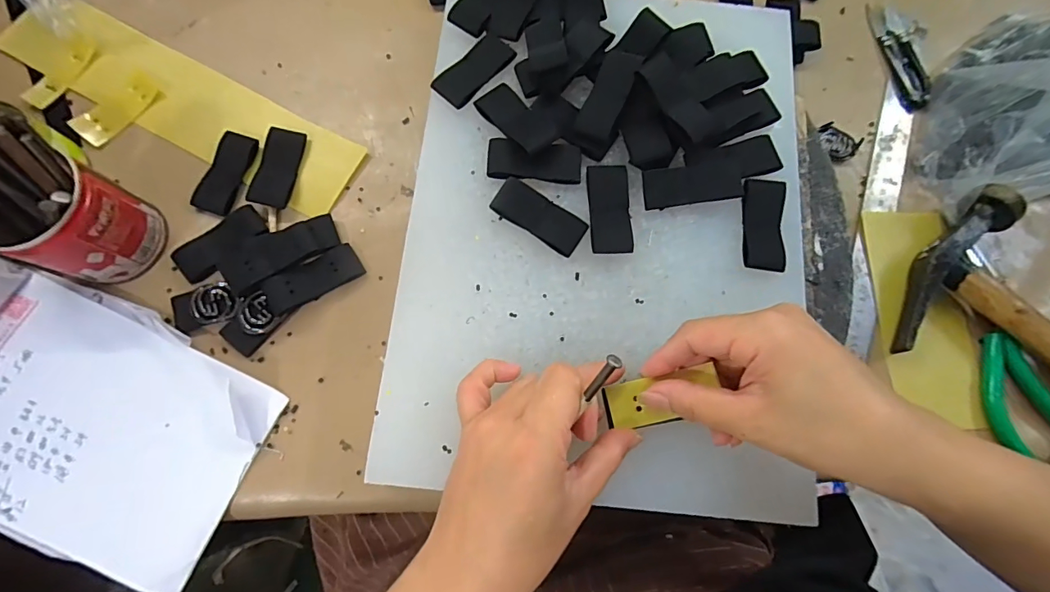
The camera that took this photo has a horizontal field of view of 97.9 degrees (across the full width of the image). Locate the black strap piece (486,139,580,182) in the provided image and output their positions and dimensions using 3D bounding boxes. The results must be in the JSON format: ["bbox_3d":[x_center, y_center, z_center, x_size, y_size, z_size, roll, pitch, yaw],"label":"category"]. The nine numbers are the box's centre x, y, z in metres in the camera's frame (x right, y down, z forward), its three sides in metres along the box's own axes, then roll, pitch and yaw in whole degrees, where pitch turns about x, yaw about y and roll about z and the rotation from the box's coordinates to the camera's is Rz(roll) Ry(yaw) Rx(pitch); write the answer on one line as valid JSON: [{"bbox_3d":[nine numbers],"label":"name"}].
[{"bbox_3d":[0.007,-0.089,0.301,0.061,0.004,0.027,5,76,0],"label":"black strap piece"}]

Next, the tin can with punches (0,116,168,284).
[{"bbox_3d":[-0.280,-0.050,0.275,0.068,0.081,0.063,0,76,-2],"label":"tin can with punches"}]

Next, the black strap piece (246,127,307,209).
[{"bbox_3d":[-0.180,-0.094,0.333,0.026,0.006,0.060,10,76,1],"label":"black strap piece"}]

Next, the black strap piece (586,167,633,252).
[{"bbox_3d":[0.054,-0.056,0.295,0.026,0.007,0.060,-2,76,-2],"label":"black strap piece"}]

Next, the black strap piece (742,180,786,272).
[{"bbox_3d":[0.155,-0.046,0.296,0.027,0.005,0.060,7,77,-2],"label":"black strap piece"}]

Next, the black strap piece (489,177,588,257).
[{"bbox_3d":[0.009,-0.051,0.292,0.060,0.007,0.025,33,78,6],"label":"black strap piece"}]

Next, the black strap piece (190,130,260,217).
[{"bbox_3d":[-0.214,-0.088,0.326,0.029,0.004,0.061,16,76,2],"label":"black strap piece"}]

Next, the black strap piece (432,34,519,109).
[{"bbox_3d":[-0.035,-0.158,0.320,0.027,0.004,0.061,42,79,8],"label":"black strap piece"}]

